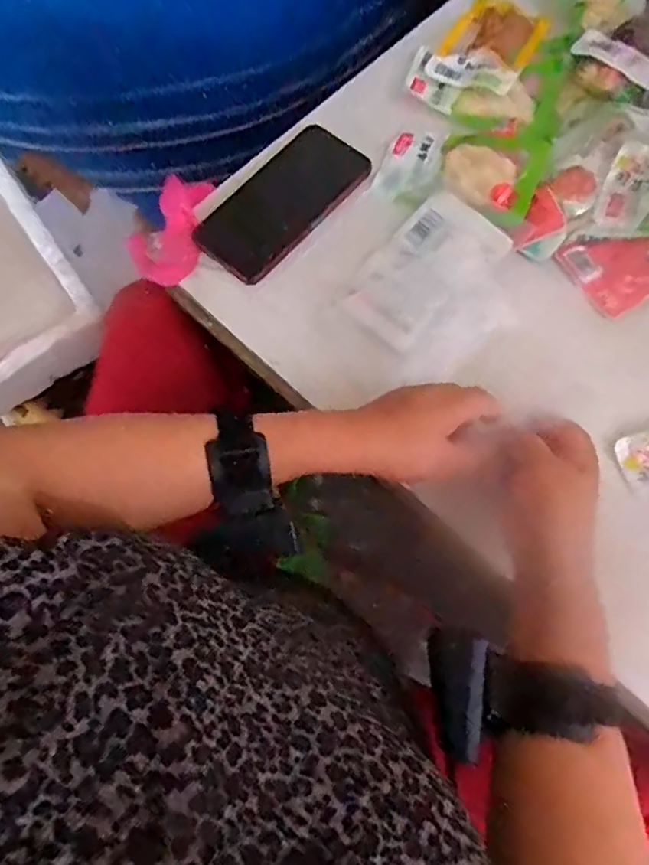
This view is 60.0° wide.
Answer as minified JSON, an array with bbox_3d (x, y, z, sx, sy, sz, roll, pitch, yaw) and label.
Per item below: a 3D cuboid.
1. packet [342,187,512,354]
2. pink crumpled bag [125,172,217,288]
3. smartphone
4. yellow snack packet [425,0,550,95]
[{"bbox_3d":[0.081,-0.138,0.470,0.138,0.010,0.081,-43,76,-11],"label":"packet"},{"bbox_3d":[-0.138,-0.180,0.497,0.061,0.037,0.093,6,72,4],"label":"pink crumpled bag"},{"bbox_3d":[-0.036,-0.207,0.498,0.078,0.007,0.164,39,77,13],"label":"smartphone"},{"bbox_3d":[0.163,-0.381,0.550,0.081,0.010,0.125,28,75,10],"label":"yellow snack packet"}]

